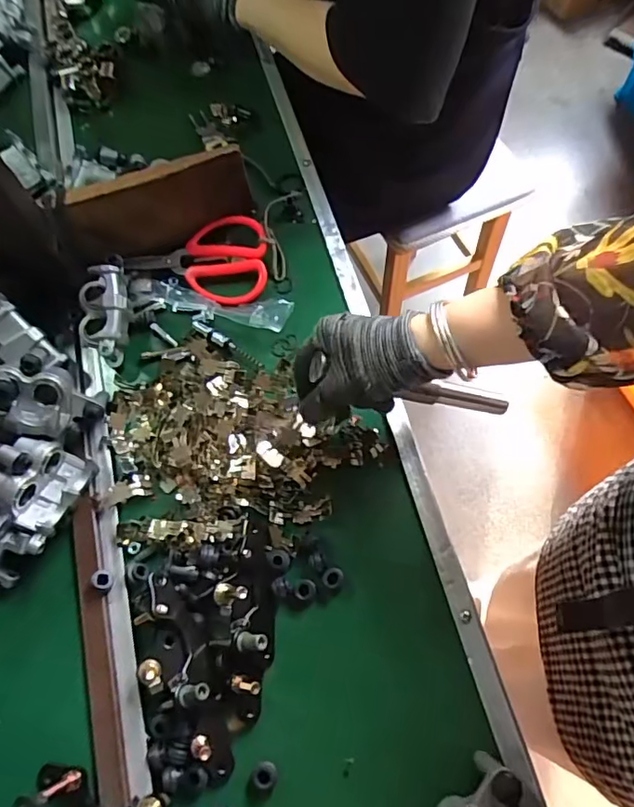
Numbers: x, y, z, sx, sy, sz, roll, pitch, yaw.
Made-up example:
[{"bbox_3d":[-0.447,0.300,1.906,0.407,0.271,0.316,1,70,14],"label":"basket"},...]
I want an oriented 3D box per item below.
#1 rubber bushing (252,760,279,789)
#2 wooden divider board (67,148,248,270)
[{"bbox_3d":[-0.037,0.270,0.392,0.017,0.010,0.018,-1,67,2],"label":"rubber bushing"},{"bbox_3d":[-0.152,-0.191,0.536,0.174,0.089,0.019,-21,59,-2],"label":"wooden divider board"}]

